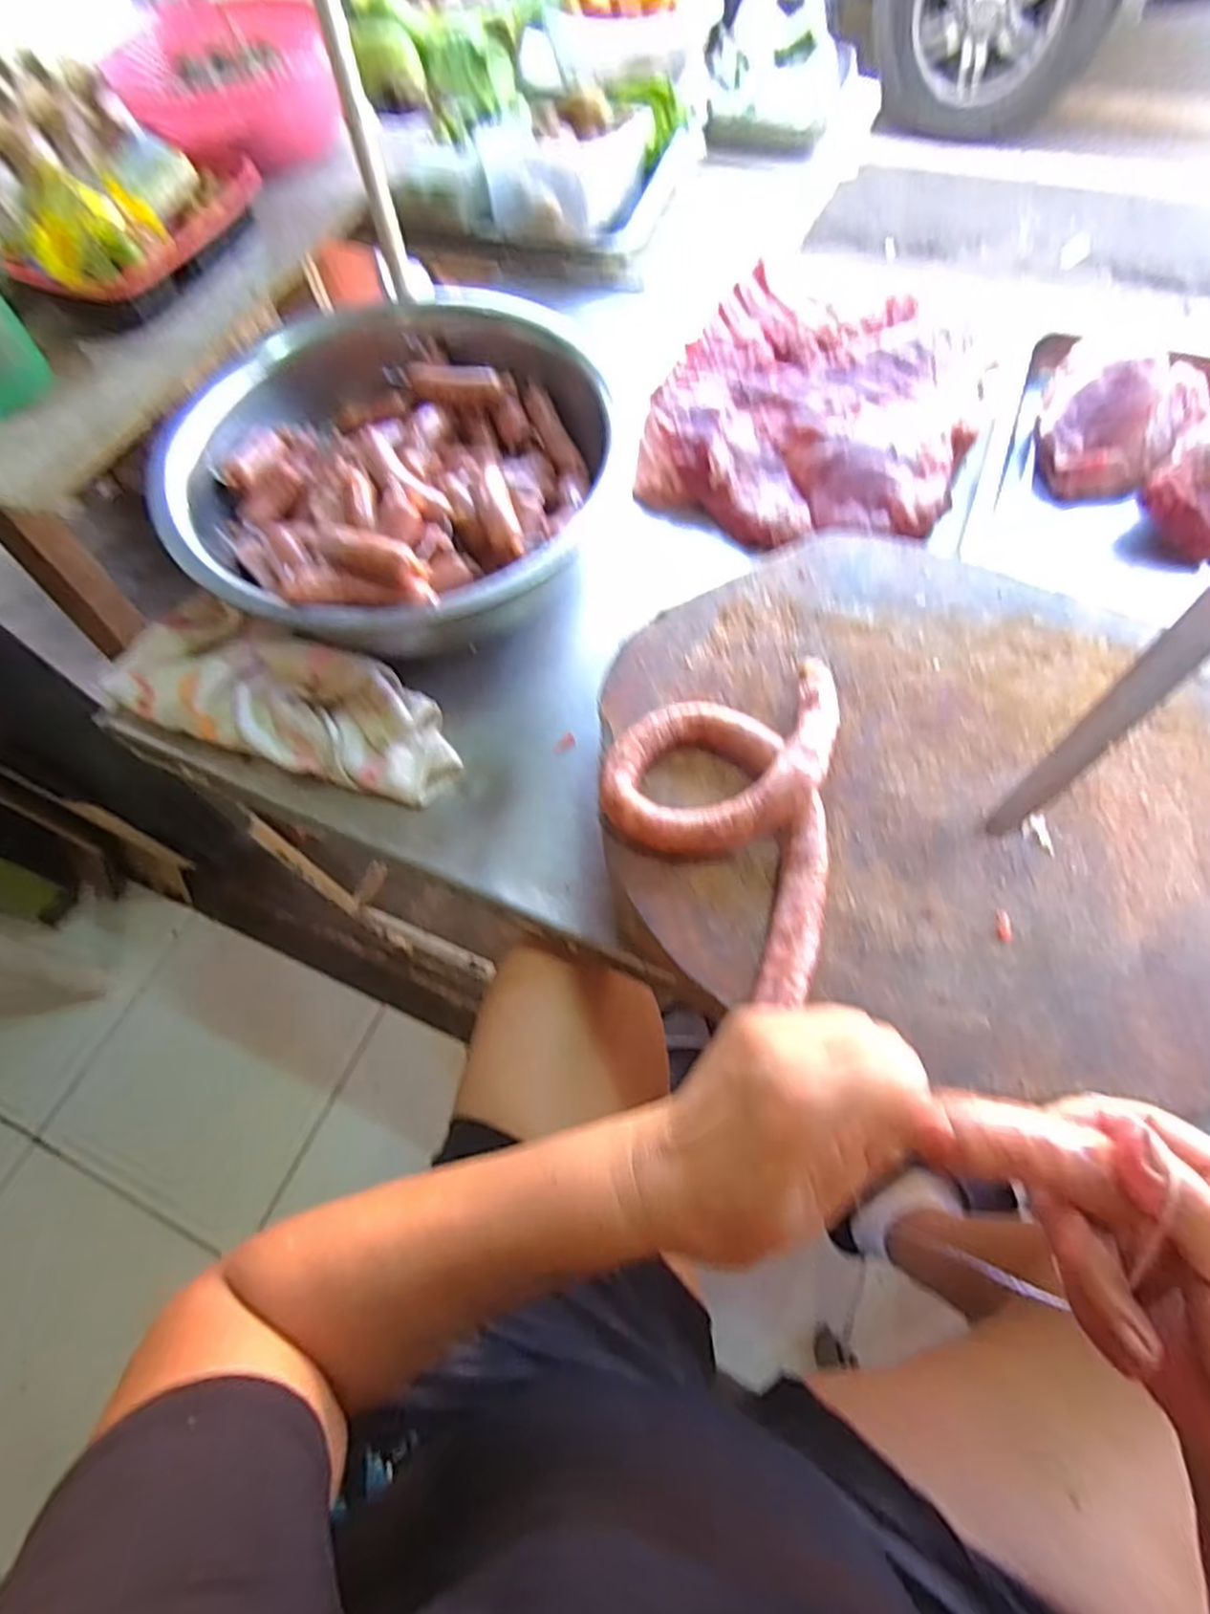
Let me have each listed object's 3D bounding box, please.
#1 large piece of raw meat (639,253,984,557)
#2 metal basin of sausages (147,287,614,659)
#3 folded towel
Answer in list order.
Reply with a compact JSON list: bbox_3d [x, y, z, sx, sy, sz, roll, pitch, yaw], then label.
[{"bbox_3d":[0.207,-0.393,0.699,0.294,0.053,0.312,21,68,12],"label":"large piece of raw meat"},{"bbox_3d":[-0.173,-0.273,0.588,0.337,0.112,0.320,-1,65,3],"label":"metal basin of sausages"},{"bbox_3d":[-0.264,-0.086,0.584,0.297,0.052,0.121,23,69,13],"label":"folded towel"}]

